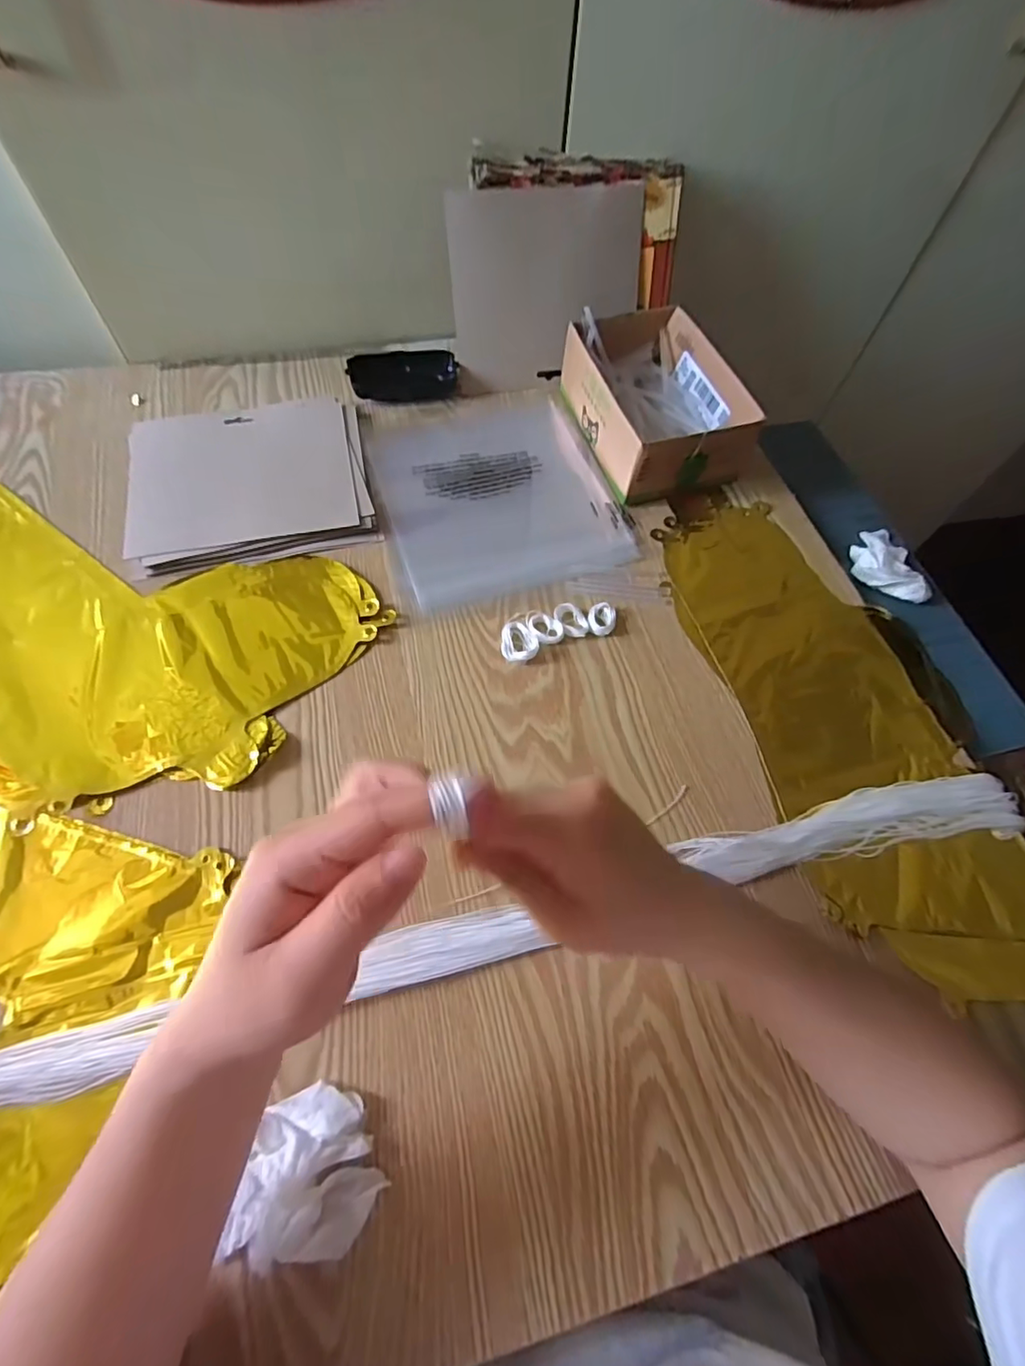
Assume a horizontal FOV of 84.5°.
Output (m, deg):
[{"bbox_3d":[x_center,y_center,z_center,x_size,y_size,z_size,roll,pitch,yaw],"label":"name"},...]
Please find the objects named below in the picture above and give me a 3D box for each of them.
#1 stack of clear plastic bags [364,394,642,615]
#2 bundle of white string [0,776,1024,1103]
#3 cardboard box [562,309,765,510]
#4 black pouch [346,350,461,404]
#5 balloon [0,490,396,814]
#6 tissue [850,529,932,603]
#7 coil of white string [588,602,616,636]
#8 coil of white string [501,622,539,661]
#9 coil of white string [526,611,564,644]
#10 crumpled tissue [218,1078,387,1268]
[{"bbox_3d":[-0.016,-0.182,0.533,0.215,0.008,0.230,-18,64,-12],"label":"stack of clear plastic bags"},{"bbox_3d":[-0.038,0.158,0.346,0.815,0.019,0.045,-11,63,-9],"label":"bundle of white string"},{"bbox_3d":[0.135,-0.275,0.550,0.130,0.070,0.198,-16,64,-11],"label":"cardboard box"},{"bbox_3d":[-0.117,-0.334,0.605,0.111,0.021,0.064,-11,63,-9],"label":"black pouch"},{"bbox_3d":[-0.346,-0.059,0.440,0.421,0.017,0.252,24,63,10],"label":"balloon"},{"bbox_3d":[0.342,-0.112,0.518,0.055,0.020,0.085,-7,63,-7],"label":"tissue"},{"bbox_3d":[0.074,-0.052,0.465,0.023,0.009,0.030,3,62,-1],"label":"coil of white string"},{"bbox_3d":[0.005,-0.034,0.453,0.029,0.007,0.037,-4,62,-5],"label":"coil of white string"},{"bbox_3d":[0.026,-0.046,0.461,0.029,0.009,0.030,1,62,-2],"label":"coil of white string"},{"bbox_3d":[-0.109,0.253,0.286,0.075,0.019,0.070,-24,66,-15],"label":"crumpled tissue"}]

